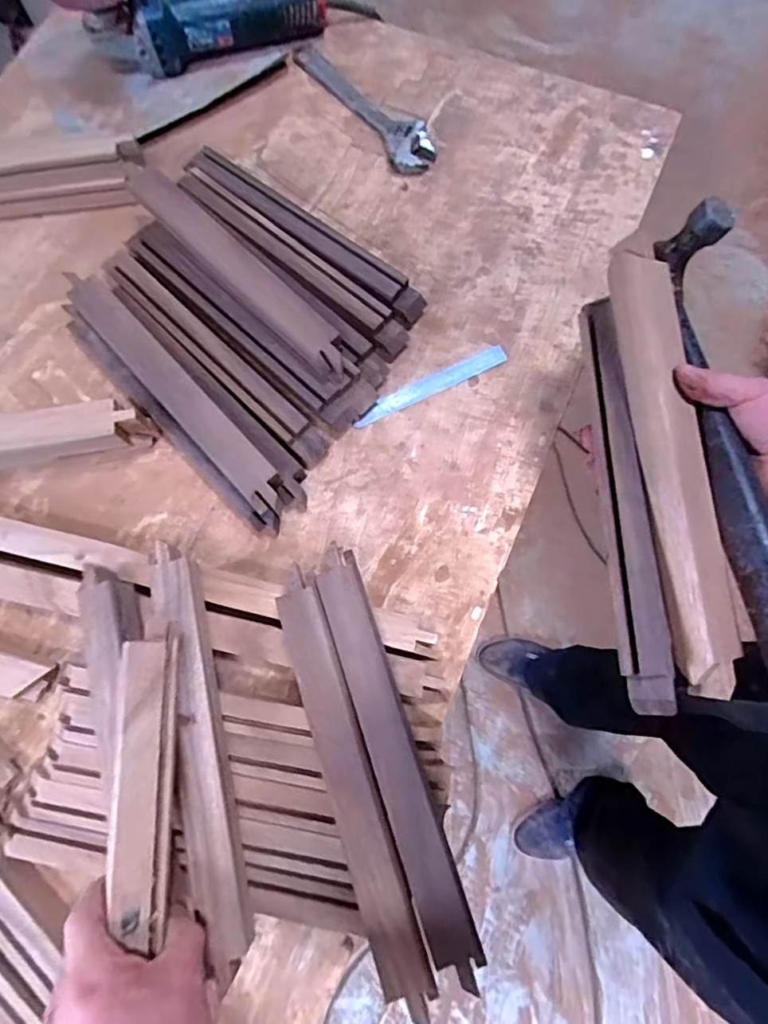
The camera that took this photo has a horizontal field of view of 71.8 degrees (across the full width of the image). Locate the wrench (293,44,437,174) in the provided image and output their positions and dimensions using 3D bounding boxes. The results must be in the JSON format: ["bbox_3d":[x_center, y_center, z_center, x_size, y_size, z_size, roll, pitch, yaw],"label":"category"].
[{"bbox_3d":[-0.021,-0.478,0.618,0.056,0.016,0.225,-36,78,-8],"label":"wrench"}]

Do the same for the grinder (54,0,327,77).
[{"bbox_3d":[-0.216,-0.591,0.615,0.283,0.095,0.080,-17,76,-4],"label":"grinder"}]

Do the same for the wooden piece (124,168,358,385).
[{"bbox_3d":[-0.149,-0.241,0.513,0.040,0.029,0.315,-43,78,-10],"label":"wooden piece"}]

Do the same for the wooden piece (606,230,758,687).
[{"bbox_3d":[0.201,-0.047,0.365,0.044,0.018,0.306,-6,81,-1],"label":"wooden piece"}]

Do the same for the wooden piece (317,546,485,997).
[{"bbox_3d":[0.005,0.173,0.399,0.037,0.021,0.300,-19,75,-4],"label":"wooden piece"}]

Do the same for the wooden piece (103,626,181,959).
[{"bbox_3d":[-0.157,0.170,0.342,0.036,0.024,0.174,8,72,-38],"label":"wooden piece"}]

